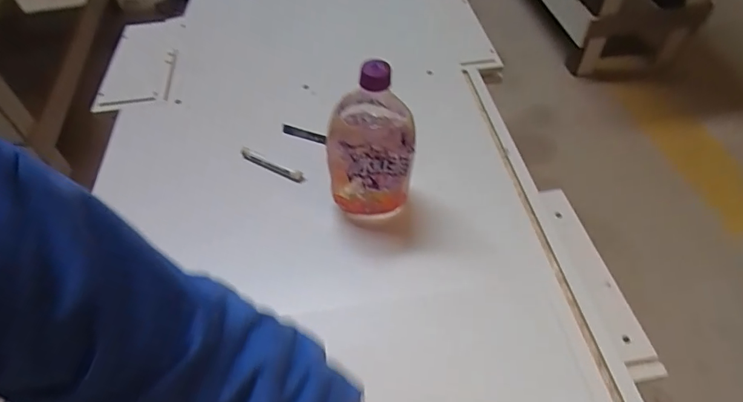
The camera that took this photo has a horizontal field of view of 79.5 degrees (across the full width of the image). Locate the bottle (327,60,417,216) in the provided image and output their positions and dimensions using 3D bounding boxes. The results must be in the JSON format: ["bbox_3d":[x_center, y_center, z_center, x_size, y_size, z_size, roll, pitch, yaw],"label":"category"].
[{"bbox_3d":[0.000,-0.065,0.492,0.088,0.191,0.070,4,51,5],"label":"bottle"}]

